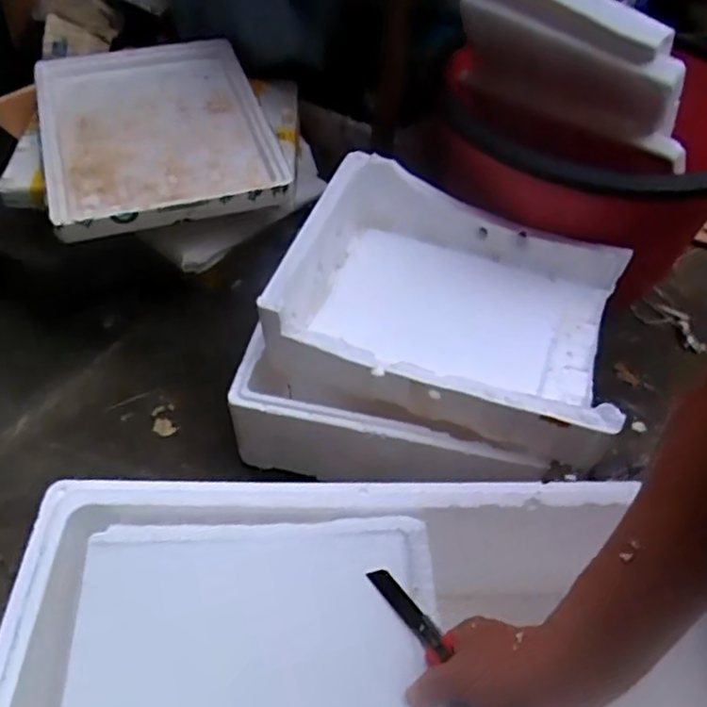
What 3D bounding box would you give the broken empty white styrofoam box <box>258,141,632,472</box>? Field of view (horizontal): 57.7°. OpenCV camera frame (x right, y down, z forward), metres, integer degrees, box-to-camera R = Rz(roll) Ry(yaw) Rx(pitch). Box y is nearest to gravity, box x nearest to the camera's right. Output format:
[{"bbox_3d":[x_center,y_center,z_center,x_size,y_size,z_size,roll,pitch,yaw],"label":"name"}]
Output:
[{"bbox_3d":[0.179,-0.099,1.167,0.561,0.191,0.440,16,48,11],"label":"broken empty white styrofoam box"}]

